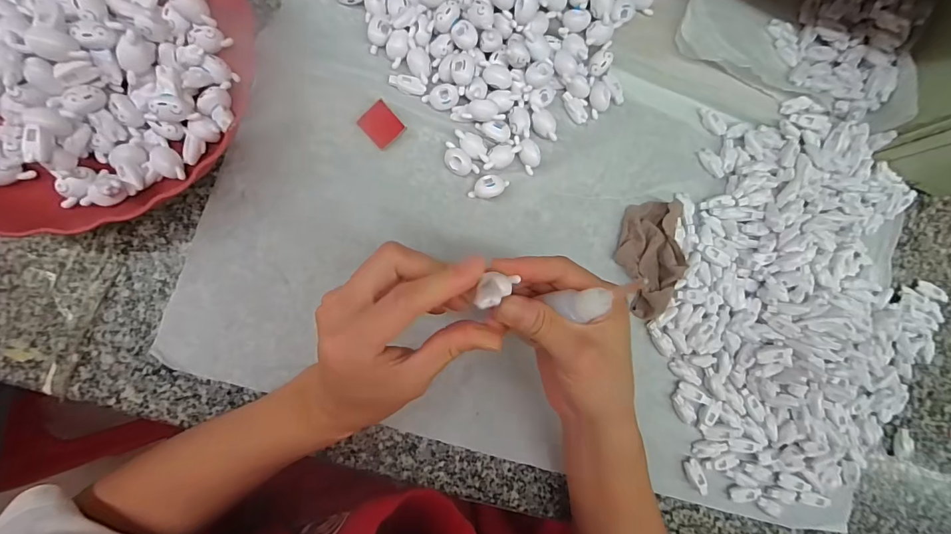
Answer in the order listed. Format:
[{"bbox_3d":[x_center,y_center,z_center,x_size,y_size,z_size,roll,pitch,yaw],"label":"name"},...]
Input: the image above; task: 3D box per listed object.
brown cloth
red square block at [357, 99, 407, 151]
[{"bbox_3d":[0.146,-0.009,0.339,0.048,0.032,0.100,12,85,-8],"label":"brown cloth"},{"bbox_3d":[-0.074,-0.112,0.322,0.027,0.012,0.028,-44,94,-9],"label":"red square block"}]

